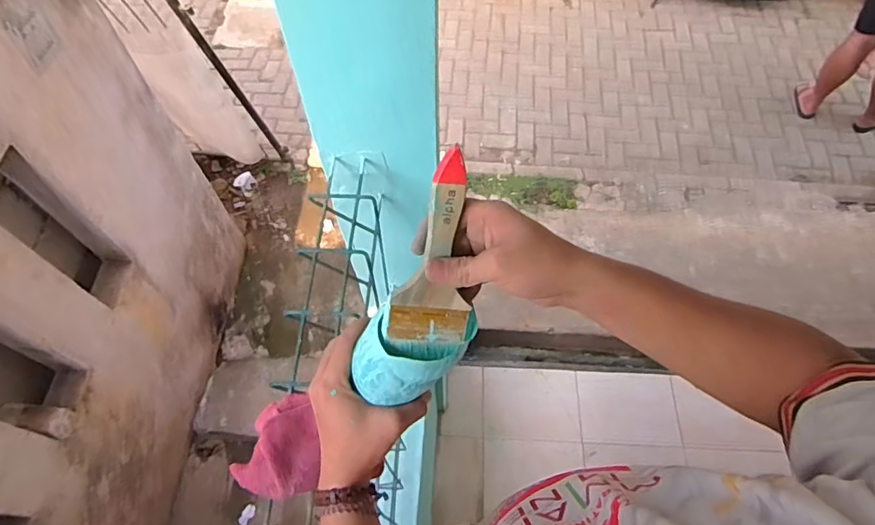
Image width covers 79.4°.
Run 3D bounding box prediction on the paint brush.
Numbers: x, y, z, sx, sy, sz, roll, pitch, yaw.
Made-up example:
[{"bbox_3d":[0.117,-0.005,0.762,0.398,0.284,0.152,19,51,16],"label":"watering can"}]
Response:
[{"bbox_3d":[0.000,-0.004,0.398,0.058,0.025,0.153,9,105,6],"label":"paint brush"}]

